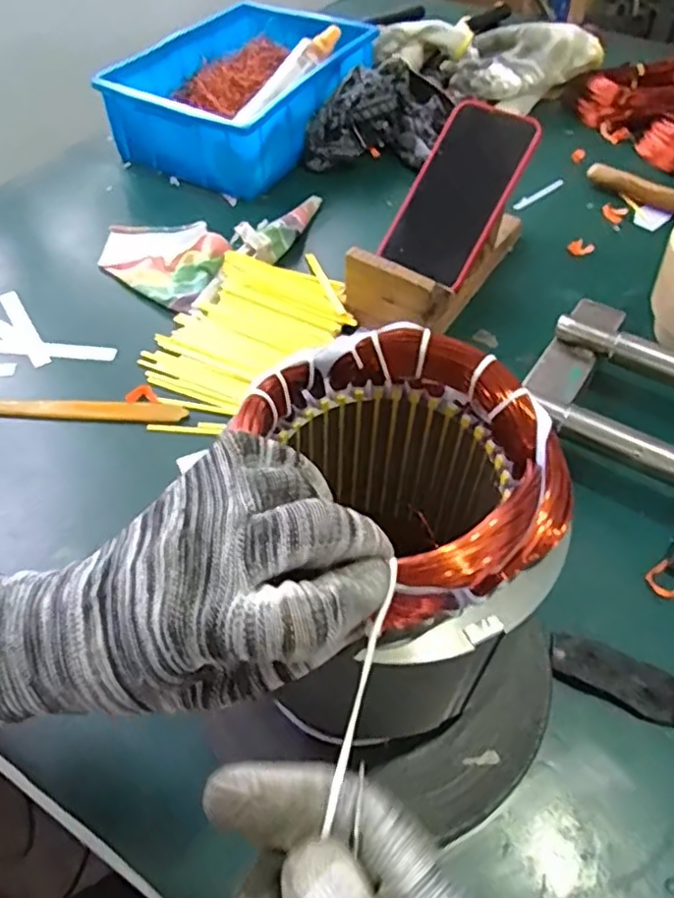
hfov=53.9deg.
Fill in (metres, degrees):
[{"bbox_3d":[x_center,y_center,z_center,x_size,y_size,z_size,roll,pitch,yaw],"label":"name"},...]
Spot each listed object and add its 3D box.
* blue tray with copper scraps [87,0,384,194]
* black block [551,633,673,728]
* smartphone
[{"bbox_3d":[-0.103,-0.408,0.755,0.213,0.084,0.293,28,56,21],"label":"blue tray with copper scraps"},{"bbox_3d":[0.158,0.130,0.375,0.072,0.008,0.031,16,53,13],"label":"black block"},{"bbox_3d":[0.104,-0.220,0.570,0.081,0.016,0.149,30,101,24],"label":"smartphone"}]

